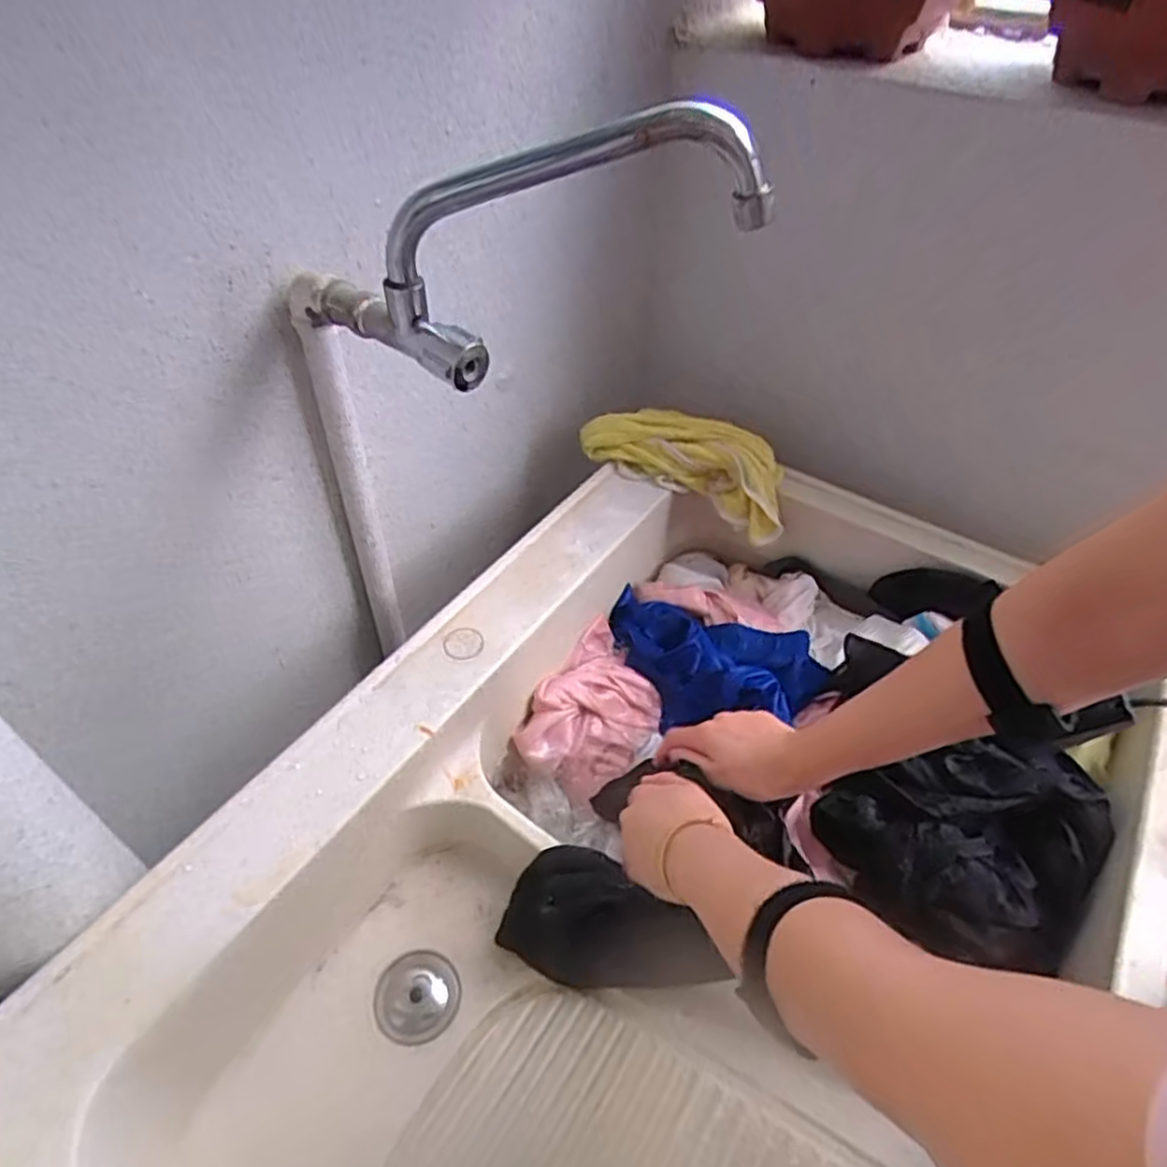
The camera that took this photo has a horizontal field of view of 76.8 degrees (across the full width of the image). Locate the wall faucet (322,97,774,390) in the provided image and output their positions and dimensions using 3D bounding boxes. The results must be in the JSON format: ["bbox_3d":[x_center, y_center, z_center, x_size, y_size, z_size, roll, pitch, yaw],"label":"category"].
[{"bbox_3d":[-0.036,-0.202,0.435,0.282,0.095,0.088,-20,45,13],"label":"wall faucet"}]

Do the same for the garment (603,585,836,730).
[{"bbox_3d":[0.119,0.077,0.731,0.215,0.060,0.115,20,49,16],"label":"garment"}]

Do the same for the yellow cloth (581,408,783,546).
[{"bbox_3d":[0.110,-0.134,0.801,0.229,0.090,0.068,23,50,19],"label":"yellow cloth"}]

